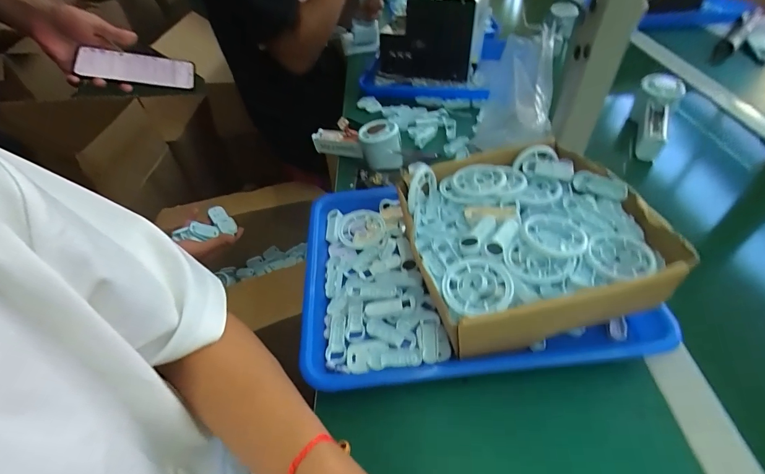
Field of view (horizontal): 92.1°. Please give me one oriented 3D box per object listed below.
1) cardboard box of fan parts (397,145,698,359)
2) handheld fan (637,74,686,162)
[{"bbox_3d":[0.136,0.005,0.370,0.212,0.089,0.204,-8,47,-3],"label":"cardboard box of fan parts"},{"bbox_3d":[0.404,-0.174,0.548,0.055,0.061,0.142,18,68,20],"label":"handheld fan"}]

